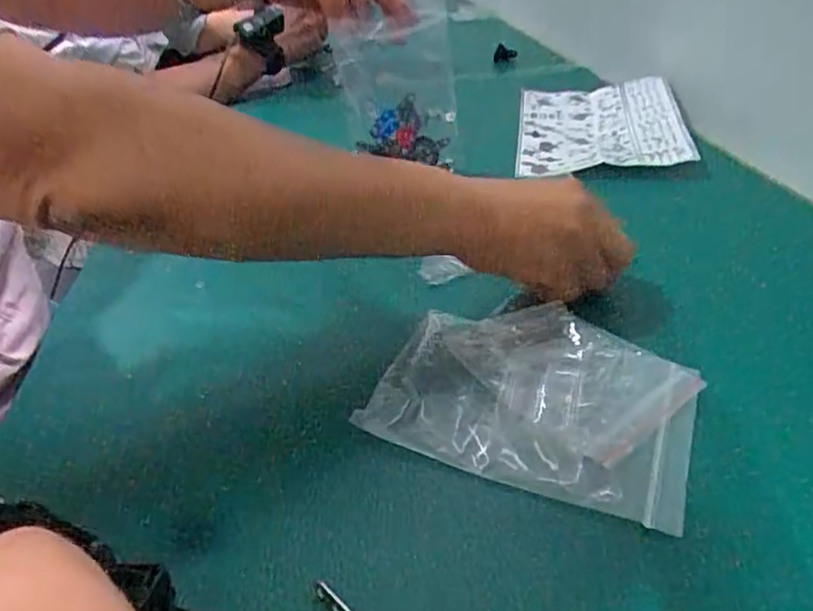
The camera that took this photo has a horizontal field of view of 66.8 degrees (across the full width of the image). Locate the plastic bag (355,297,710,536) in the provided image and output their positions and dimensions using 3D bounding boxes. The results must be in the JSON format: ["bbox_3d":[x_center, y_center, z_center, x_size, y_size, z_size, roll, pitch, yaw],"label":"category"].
[{"bbox_3d":[0.069,0.045,0.340,0.165,0.018,0.122,12,38,24],"label":"plastic bag"}]

